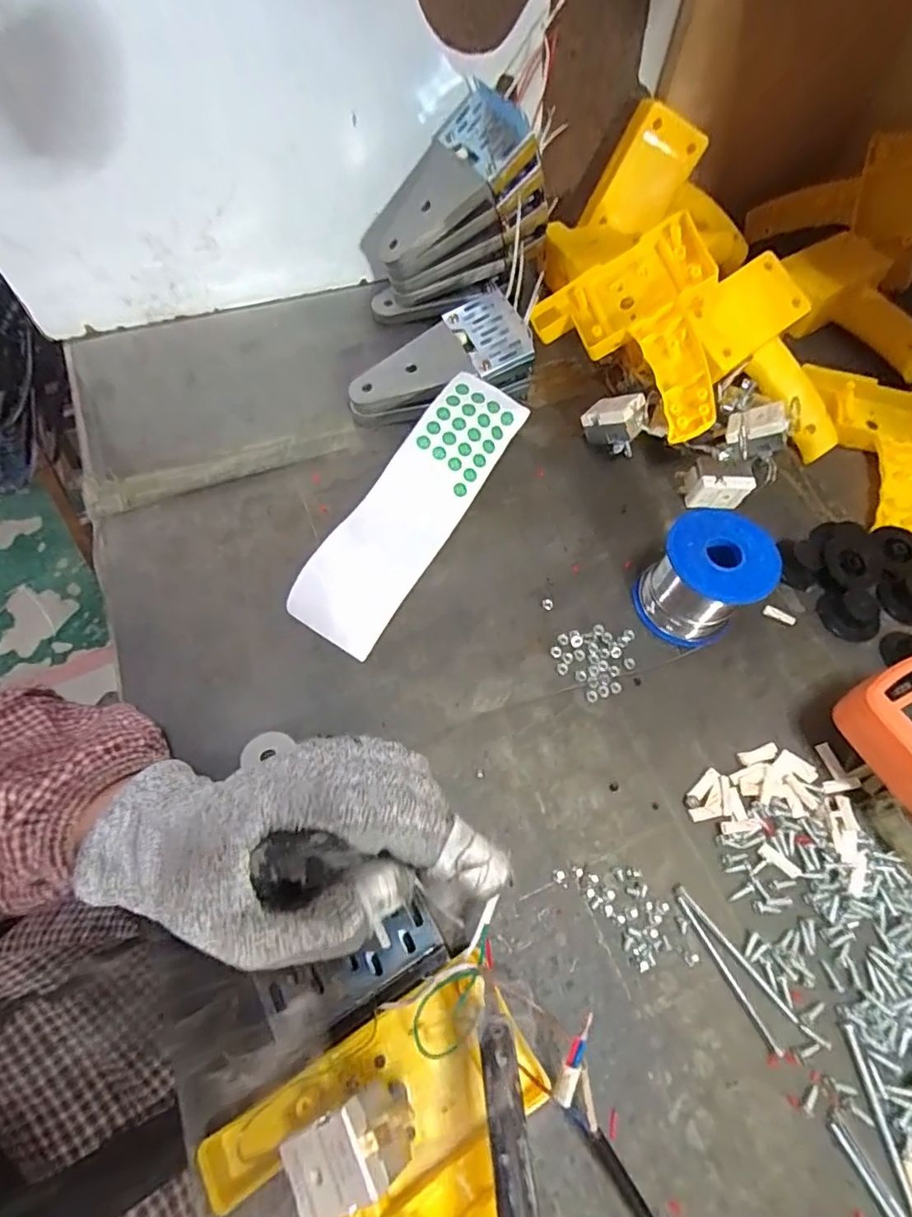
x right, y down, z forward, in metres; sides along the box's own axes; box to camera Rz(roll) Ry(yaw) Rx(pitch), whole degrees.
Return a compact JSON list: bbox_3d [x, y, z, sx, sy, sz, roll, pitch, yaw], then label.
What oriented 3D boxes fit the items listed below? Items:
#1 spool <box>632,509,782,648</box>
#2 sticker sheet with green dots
[{"bbox_3d":[0.151,-0.019,0.338,0.061,0.062,0.058,41,68,18],"label":"spool"},{"bbox_3d":[-0.028,-0.069,0.368,0.058,0.011,0.208,36,74,-11],"label":"sticker sheet with green dots"}]

